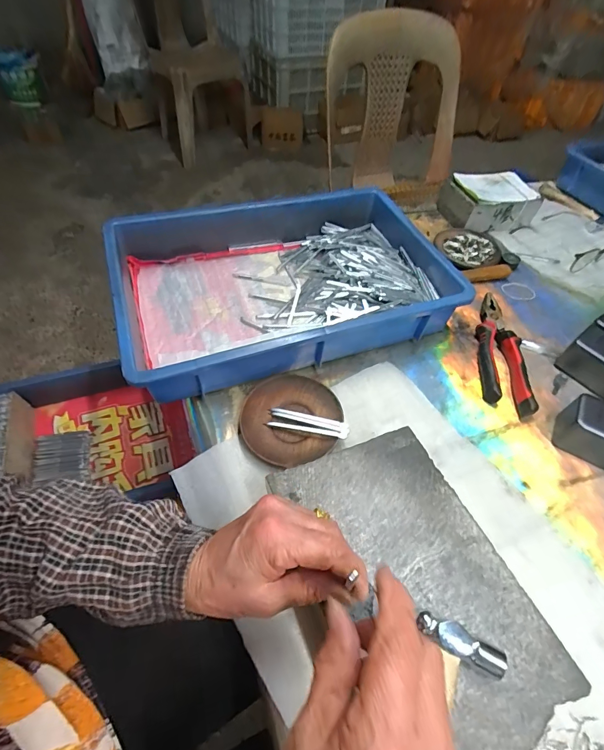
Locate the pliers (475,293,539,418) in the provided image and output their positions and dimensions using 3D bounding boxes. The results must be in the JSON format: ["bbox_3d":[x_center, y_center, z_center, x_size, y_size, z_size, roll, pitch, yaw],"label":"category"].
[{"bbox_3d":[0.272,-0.036,0.529,0.059,0.024,0.204,8,53,2],"label":"pliers"}]

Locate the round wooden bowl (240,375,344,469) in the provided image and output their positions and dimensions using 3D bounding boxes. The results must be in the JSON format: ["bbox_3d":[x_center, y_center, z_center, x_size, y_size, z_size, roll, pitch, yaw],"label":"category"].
[{"bbox_3d":[-0.014,0.050,0.444,0.111,0.017,0.107,2,53,-3],"label":"round wooden bowl"}]

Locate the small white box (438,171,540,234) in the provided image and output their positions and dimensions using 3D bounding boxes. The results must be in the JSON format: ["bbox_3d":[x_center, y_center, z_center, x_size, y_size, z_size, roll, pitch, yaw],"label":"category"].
[{"bbox_3d":[0.358,-0.332,0.727,0.161,0.064,0.100,-11,54,-12],"label":"small white box"}]

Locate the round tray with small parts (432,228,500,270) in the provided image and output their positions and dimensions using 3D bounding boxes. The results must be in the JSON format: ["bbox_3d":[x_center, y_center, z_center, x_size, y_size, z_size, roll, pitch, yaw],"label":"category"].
[{"bbox_3d":[0.299,-0.223,0.676,0.114,0.010,0.117,2,53,-3],"label":"round tray with small parts"}]

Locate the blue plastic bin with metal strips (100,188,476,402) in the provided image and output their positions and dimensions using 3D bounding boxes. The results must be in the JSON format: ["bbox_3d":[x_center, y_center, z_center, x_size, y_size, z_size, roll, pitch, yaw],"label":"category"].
[{"bbox_3d":[-0.022,-0.130,0.540,0.430,0.084,0.283,-14,55,-15],"label":"blue plastic bin with metal strips"}]

